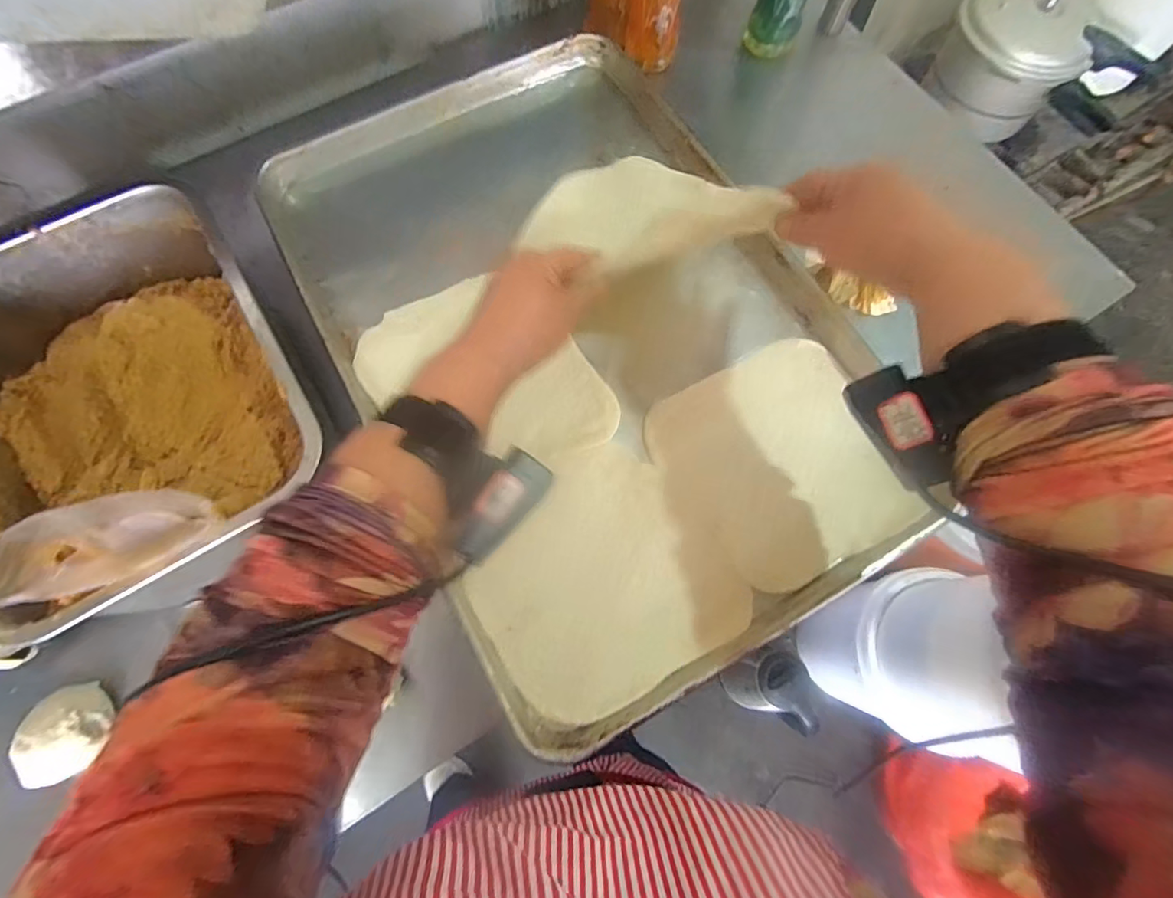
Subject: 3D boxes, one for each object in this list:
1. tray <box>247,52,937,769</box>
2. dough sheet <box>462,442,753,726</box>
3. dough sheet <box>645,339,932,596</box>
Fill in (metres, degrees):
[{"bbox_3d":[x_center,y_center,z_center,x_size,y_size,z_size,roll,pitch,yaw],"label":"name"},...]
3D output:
[{"bbox_3d":[-0.006,-0.114,0.473,0.404,0.055,0.603,-29,75,-9],"label":"tray"},{"bbox_3d":[0.010,0.100,0.399,0.177,0.014,0.181,-32,76,-10],"label":"dough sheet"},{"bbox_3d":[0.164,0.011,0.432,0.176,0.012,0.186,-27,75,-9],"label":"dough sheet"}]

